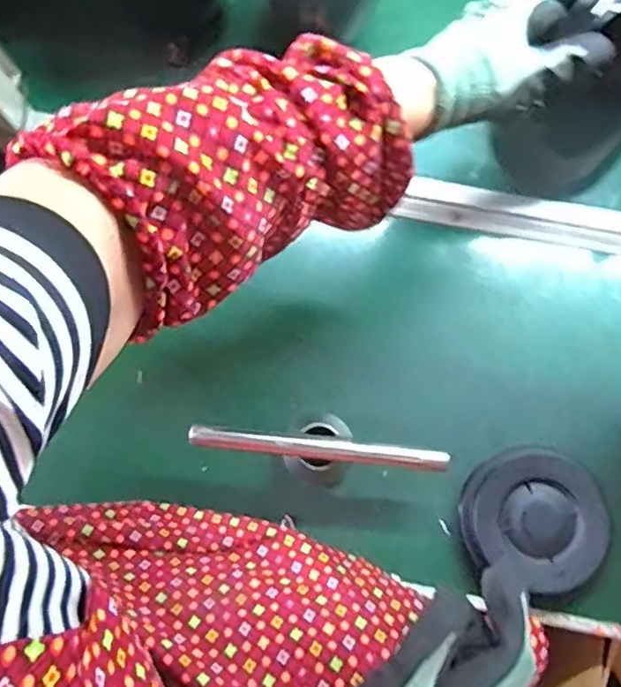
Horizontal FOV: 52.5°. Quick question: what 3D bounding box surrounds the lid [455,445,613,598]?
[{"bbox_3d":[0.189,0.144,0.527,0.114,0.019,0.112,0,76,0],"label":"lid"}]

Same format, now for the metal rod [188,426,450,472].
[{"bbox_3d":[0.007,0.081,0.492,0.200,0.014,0.016,6,76,2],"label":"metal rod"}]

